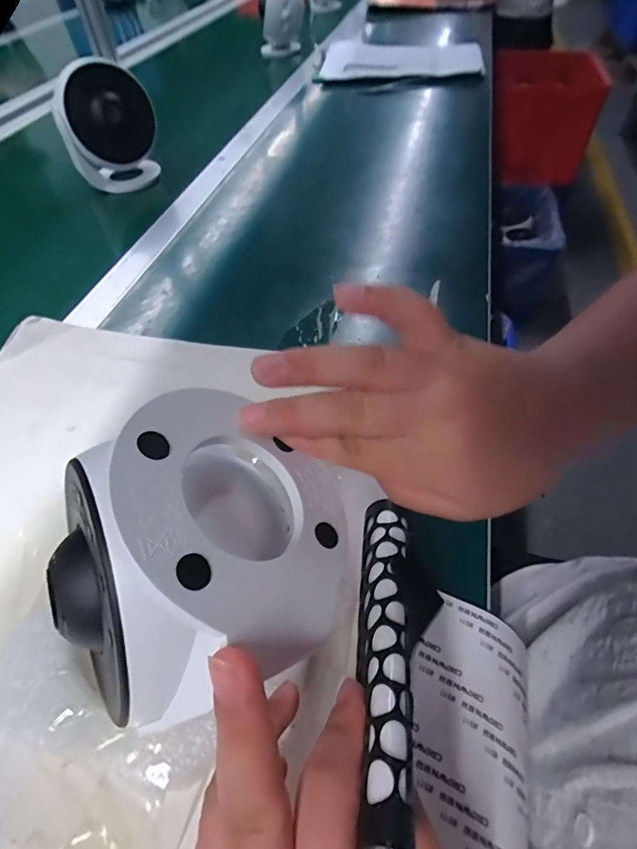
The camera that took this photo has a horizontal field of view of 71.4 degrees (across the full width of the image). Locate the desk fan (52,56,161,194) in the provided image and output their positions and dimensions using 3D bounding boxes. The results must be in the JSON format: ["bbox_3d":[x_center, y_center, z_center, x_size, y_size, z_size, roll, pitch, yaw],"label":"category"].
[{"bbox_3d":[-0.262,-0.376,0.562,0.069,0.126,0.100,27,57,21],"label":"desk fan"}]

